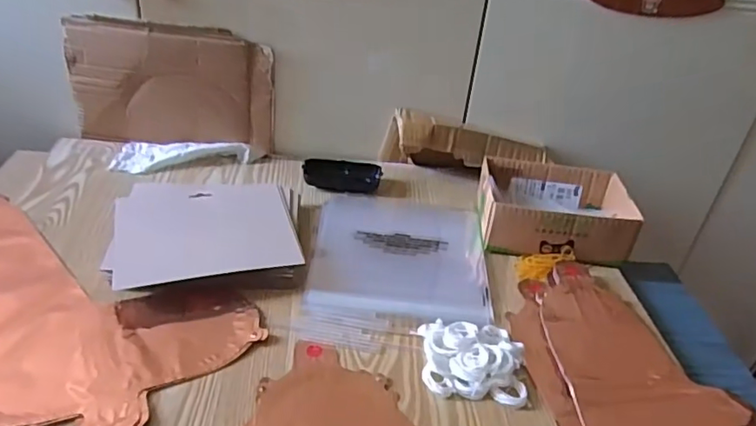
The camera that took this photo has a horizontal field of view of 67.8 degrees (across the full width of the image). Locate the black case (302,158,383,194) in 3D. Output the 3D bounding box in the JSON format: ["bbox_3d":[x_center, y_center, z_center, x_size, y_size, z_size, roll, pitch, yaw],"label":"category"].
[{"bbox_3d":[-0.050,-0.054,0.797,0.107,0.023,0.052,5,34,-2],"label":"black case"}]

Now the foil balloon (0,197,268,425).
[{"bbox_3d":[-0.344,0.092,0.553,0.414,0.010,0.214,18,35,17],"label":"foil balloon"}]

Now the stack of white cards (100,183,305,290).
[{"bbox_3d":[-0.196,0.019,0.658,0.204,0.023,0.180,-4,35,-14],"label":"stack of white cards"}]

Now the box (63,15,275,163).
[{"bbox_3d":[-0.289,-0.176,0.795,0.275,0.170,0.030,6,34,0],"label":"box"}]

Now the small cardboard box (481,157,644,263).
[{"bbox_3d":[0.226,-0.008,0.734,0.186,0.062,0.143,7,34,2],"label":"small cardboard box"}]

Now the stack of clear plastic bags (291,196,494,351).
[{"bbox_3d":[0.027,0.060,0.678,0.207,0.019,0.280,6,34,0],"label":"stack of clear plastic bags"}]

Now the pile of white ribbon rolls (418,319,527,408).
[{"bbox_3d":[0.093,0.139,0.549,0.100,0.020,0.090,8,34,4],"label":"pile of white ribbon rolls"}]

